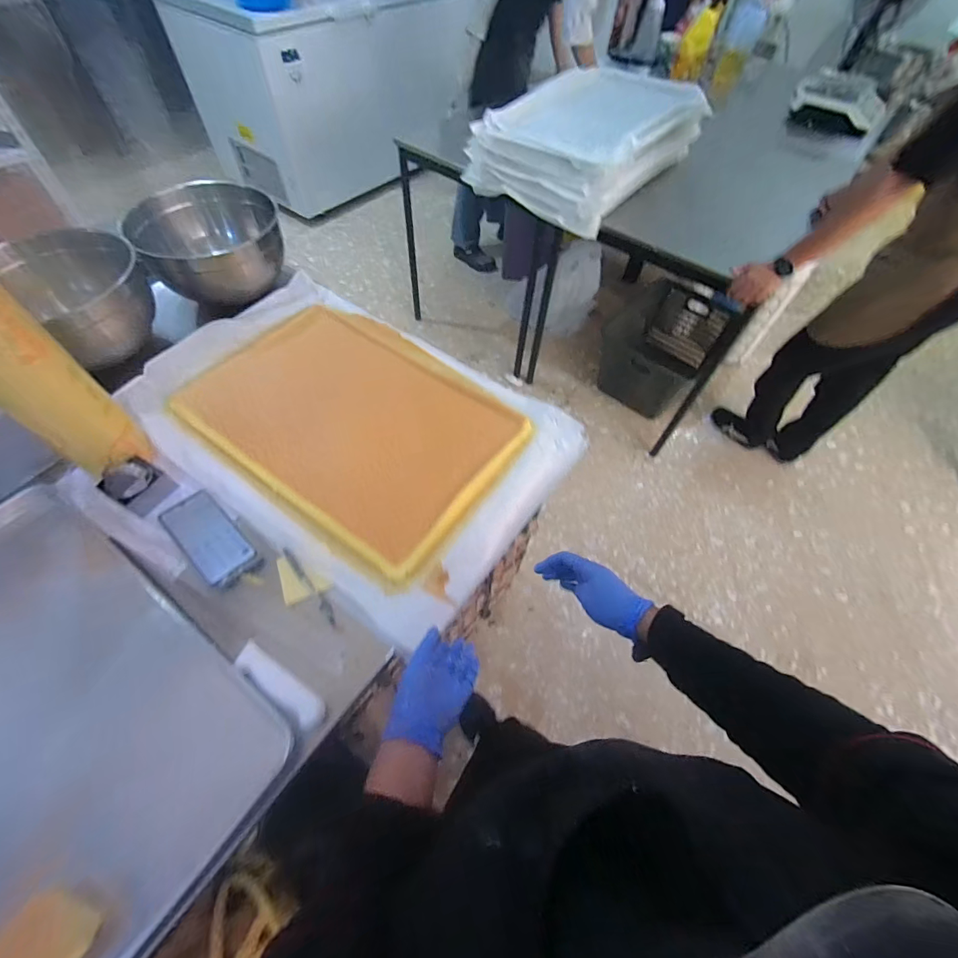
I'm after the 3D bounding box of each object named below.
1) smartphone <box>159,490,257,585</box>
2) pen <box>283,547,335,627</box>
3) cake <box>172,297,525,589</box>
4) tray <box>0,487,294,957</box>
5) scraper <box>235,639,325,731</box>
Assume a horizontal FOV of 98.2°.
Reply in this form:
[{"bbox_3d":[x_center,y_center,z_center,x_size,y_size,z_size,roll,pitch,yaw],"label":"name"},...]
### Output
[{"bbox_3d":[-0.410,0.083,0.626,0.152,0.008,0.073,40,64,20],"label":"smartphone"},{"bbox_3d":[-0.243,0.151,0.596,0.014,0.008,0.139,-35,66,-22],"label":"pen"},{"bbox_3d":[-0.218,-0.120,0.755,0.561,0.043,0.399,32,61,16],"label":"cake"},{"bbox_3d":[-0.579,0.305,0.487,0.618,0.049,0.450,34,62,17],"label":"tray"},{"bbox_3d":[-0.257,0.266,0.538,0.142,0.009,0.034,32,61,16],"label":"scraper"}]

